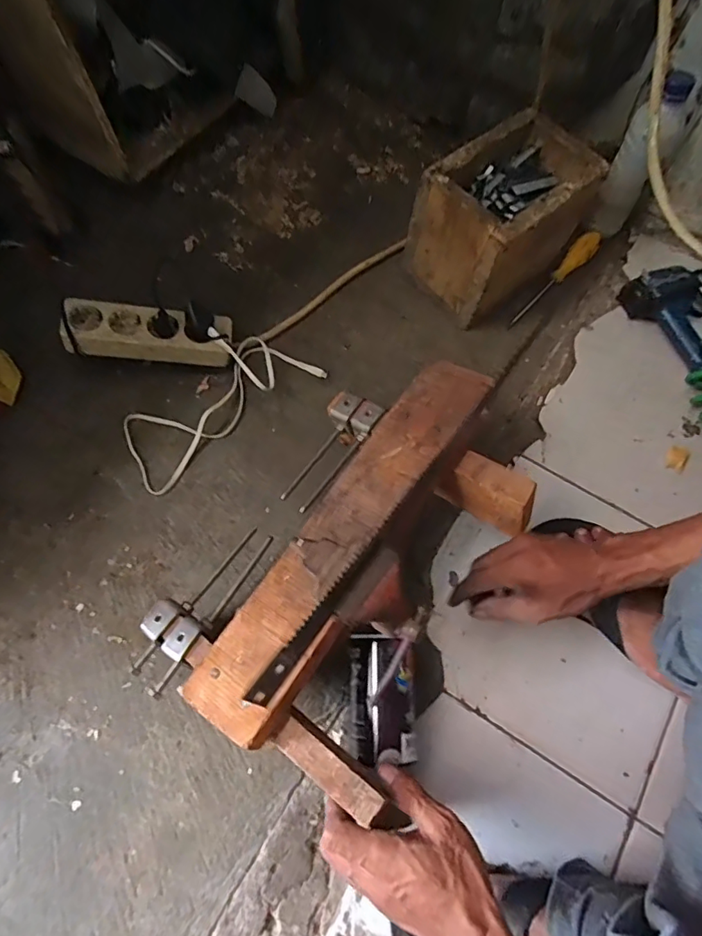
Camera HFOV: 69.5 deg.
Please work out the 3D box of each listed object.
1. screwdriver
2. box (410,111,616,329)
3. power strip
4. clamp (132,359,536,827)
[{"bbox_3d":[0.303,-0.284,0.743,0.028,0.025,0.200,42,74,14],"label":"screwdriver"},{"bbox_3d":[0.194,-0.323,0.675,0.199,0.169,0.134,-37,74,-15],"label":"box"},{"bbox_3d":[-0.254,-0.174,0.640,0.199,0.047,0.072,7,68,-11],"label":"power strip"},{"bbox_3d":[0.008,0.082,0.523,0.243,0.143,0.401,35,70,12],"label":"clamp"}]

